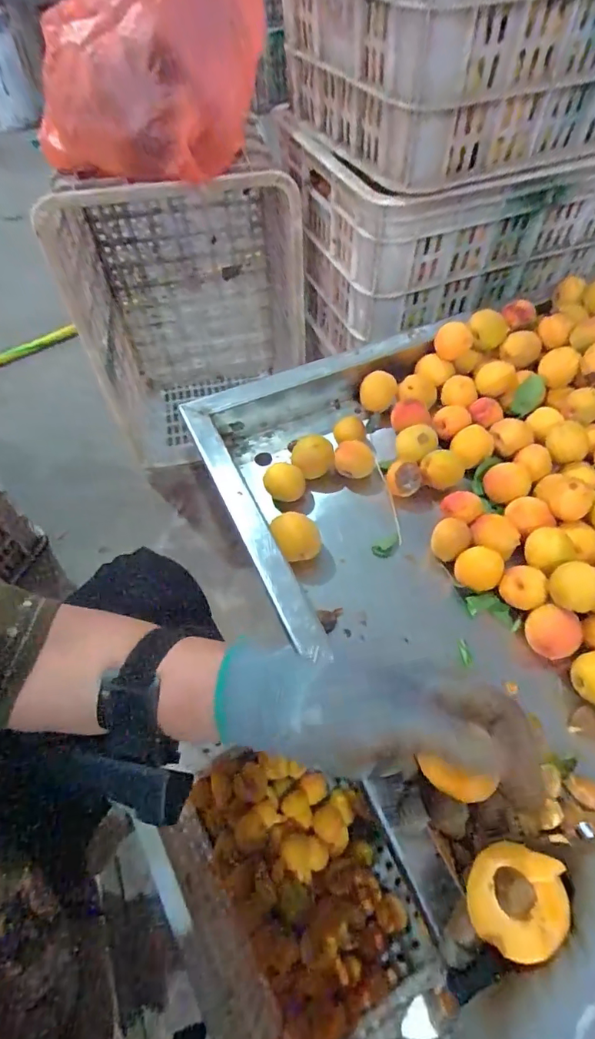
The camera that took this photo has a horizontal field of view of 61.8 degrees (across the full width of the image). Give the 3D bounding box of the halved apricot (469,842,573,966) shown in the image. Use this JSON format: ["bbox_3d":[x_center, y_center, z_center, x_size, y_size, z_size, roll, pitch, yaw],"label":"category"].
[{"bbox_3d":[0.098,0.170,0.224,0.039,0.014,0.040,-35,32,26],"label":"halved apricot"}]

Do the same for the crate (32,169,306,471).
[{"bbox_3d":[-0.177,-0.363,0.876,0.370,0.480,0.236,-16,57,-9],"label":"crate"}]

